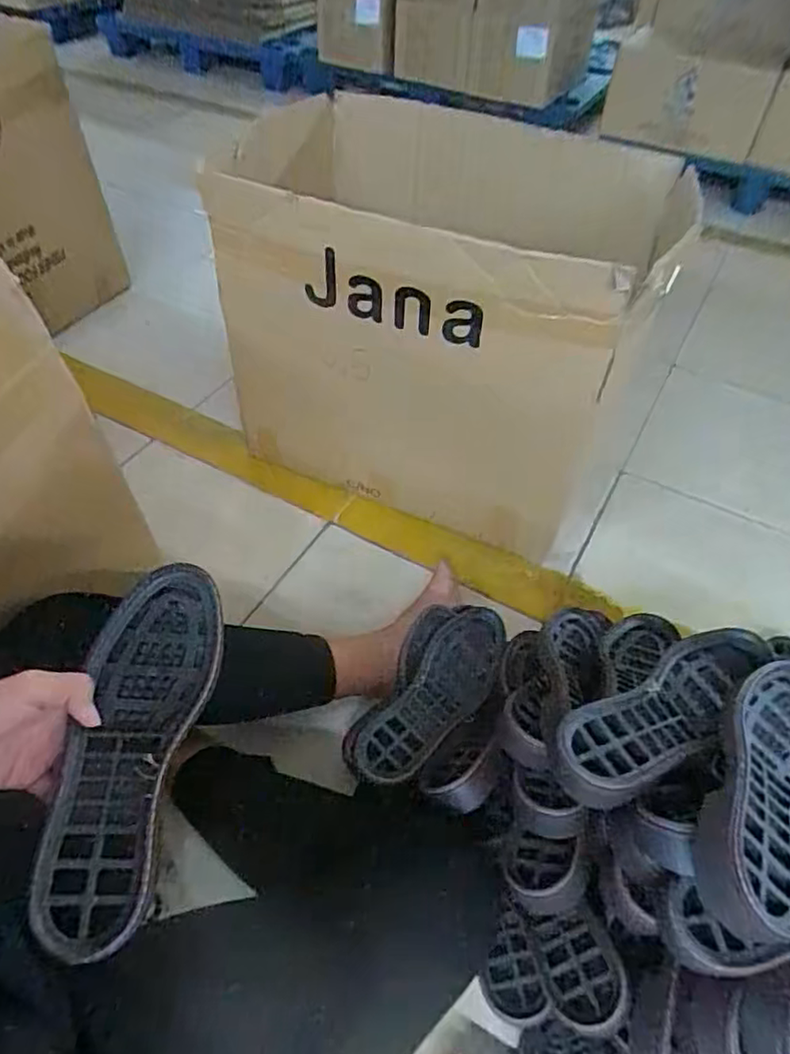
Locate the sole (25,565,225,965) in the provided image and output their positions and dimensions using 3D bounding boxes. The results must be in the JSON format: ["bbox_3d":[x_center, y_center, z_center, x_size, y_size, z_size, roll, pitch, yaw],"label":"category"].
[{"bbox_3d":[-0.186,0.148,0.444,0.086,0.025,0.248,6,61,4],"label":"sole"}]

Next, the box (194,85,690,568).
[{"bbox_3d":[0.089,-0.311,1.010,0.596,0.501,0.431,23,52,17],"label":"box"}]

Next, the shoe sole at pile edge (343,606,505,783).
[{"bbox_3d":[0.049,0.188,0.732,0.090,0.023,0.254,30,54,22],"label":"shoe sole at pile edge"}]

